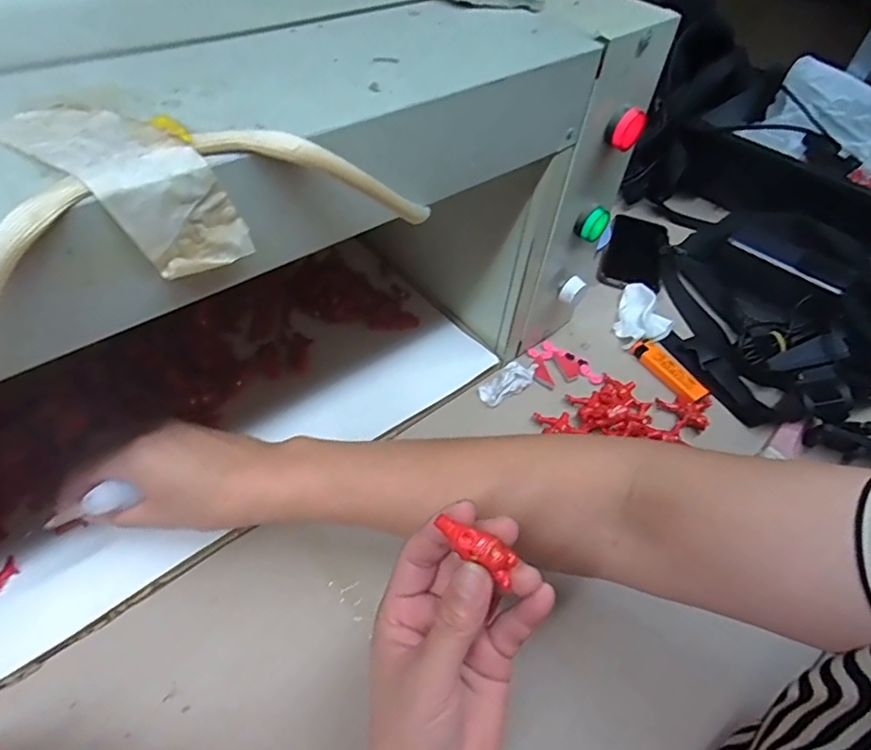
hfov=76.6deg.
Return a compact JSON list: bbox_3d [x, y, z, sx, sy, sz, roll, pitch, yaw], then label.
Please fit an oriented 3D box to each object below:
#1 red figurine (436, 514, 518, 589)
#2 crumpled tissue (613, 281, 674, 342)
[{"bbox_3d":[0.020,0.075,0.244,0.041,0.010,0.014,35,54,4],"label":"red figurine"},{"bbox_3d":[0.219,-0.062,0.576,0.053,0.019,0.081,20,51,11],"label":"crumpled tissue"}]

